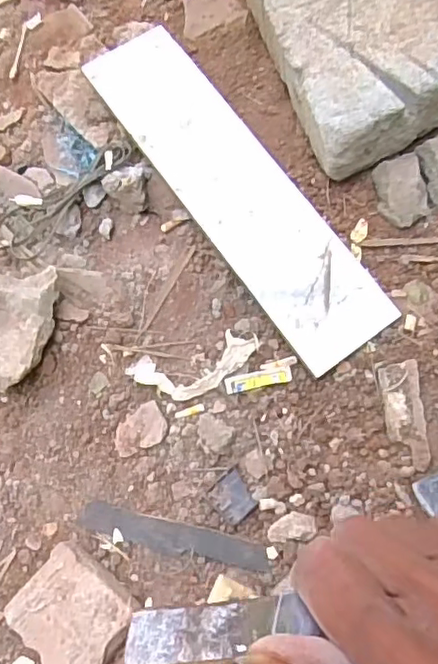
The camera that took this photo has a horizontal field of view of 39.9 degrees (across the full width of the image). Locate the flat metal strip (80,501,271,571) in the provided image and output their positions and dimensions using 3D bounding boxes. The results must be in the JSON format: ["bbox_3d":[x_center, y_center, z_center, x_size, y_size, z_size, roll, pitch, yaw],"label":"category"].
[{"bbox_3d":[-0.039,0.175,0.513,0.163,0.006,0.025,11,73,9],"label":"flat metal strip"}]

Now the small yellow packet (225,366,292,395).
[{"bbox_3d":[0.036,0.043,0.545,0.060,0.004,0.016,-13,73,2],"label":"small yellow packet"}]

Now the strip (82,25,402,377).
[{"bbox_3d":[0.011,-0.137,0.576,0.094,0.006,0.382,-34,79,-10],"label":"strip"}]

